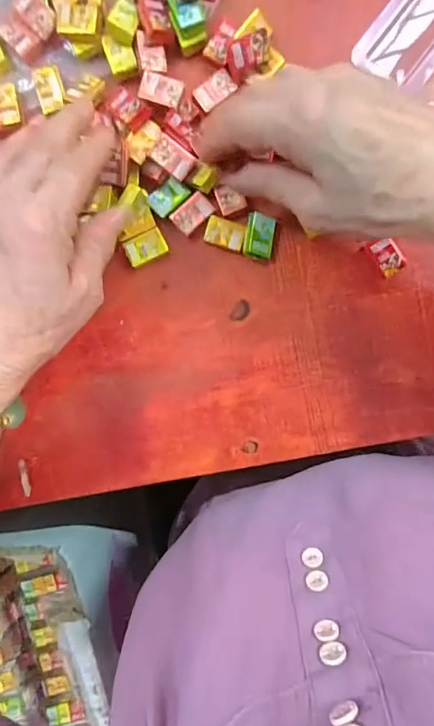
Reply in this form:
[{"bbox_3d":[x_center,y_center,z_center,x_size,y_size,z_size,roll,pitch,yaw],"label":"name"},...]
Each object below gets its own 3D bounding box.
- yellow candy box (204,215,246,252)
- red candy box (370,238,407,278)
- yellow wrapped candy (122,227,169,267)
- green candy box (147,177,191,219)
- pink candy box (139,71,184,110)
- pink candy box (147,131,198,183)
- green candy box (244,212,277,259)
[{"bbox_3d":[0.005,-0.081,0.271,0.025,0.004,0.017,18,94,1],"label":"yellow candy box"},{"bbox_3d":[0.107,-0.066,0.270,0.017,0.008,0.023,-25,92,3],"label":"red candy box"},{"bbox_3d":[-0.045,-0.073,0.274,0.025,0.007,0.017,-25,92,3],"label":"yellow wrapped candy"},{"bbox_3d":[-0.031,-0.104,0.269,0.025,0.004,0.016,-44,91,4],"label":"green candy box"},{"bbox_3d":[-0.034,-0.165,0.264,0.025,0.010,0.016,19,94,1],"label":"pink candy box"},{"bbox_3d":[-0.026,-0.123,0.259,0.025,0.007,0.017,36,94,0],"label":"pink candy box"},{"bbox_3d":[0.027,-0.079,0.269,0.018,0.011,0.026,9,94,2],"label":"green candy box"}]

